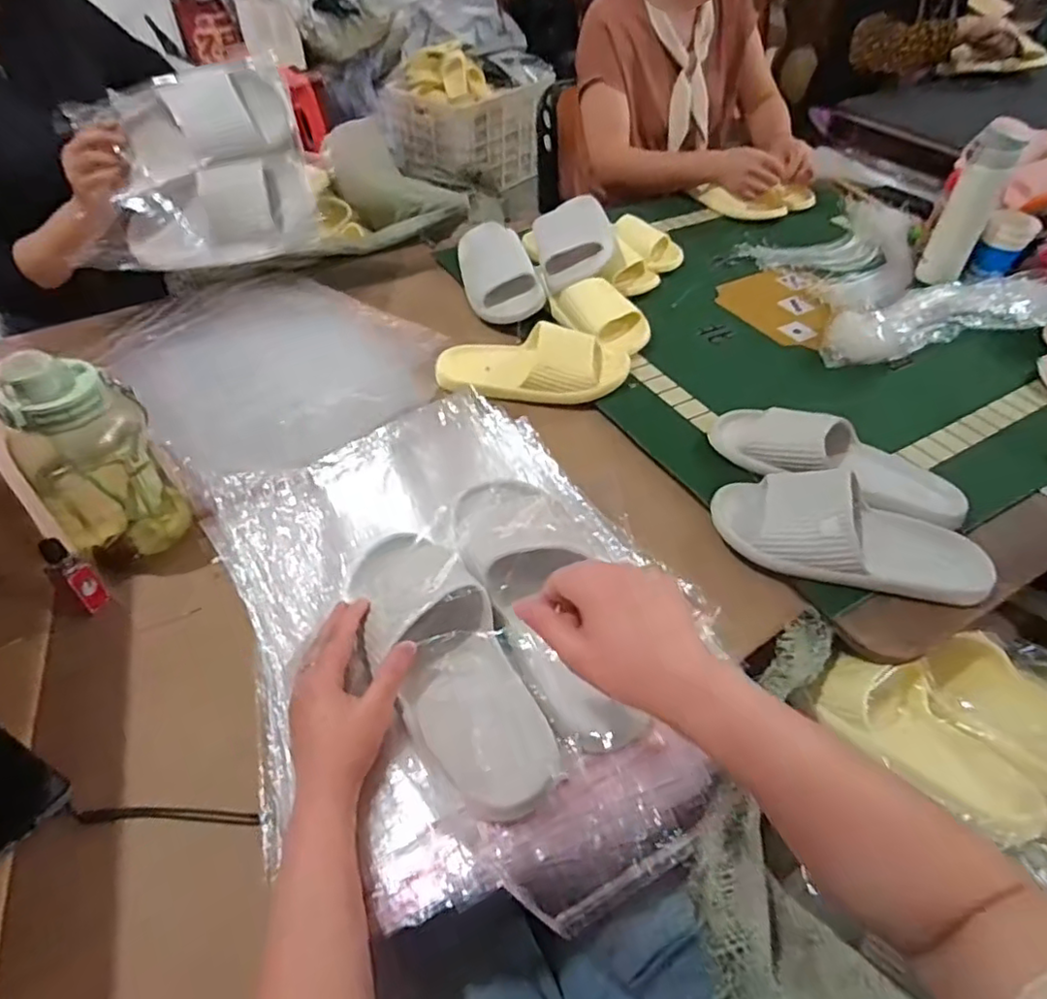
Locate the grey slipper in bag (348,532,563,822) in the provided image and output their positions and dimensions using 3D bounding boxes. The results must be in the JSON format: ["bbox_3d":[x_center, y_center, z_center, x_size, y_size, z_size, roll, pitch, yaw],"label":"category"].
[{"bbox_3d":[-0.068,0.116,0.526,0.097,0.051,0.278,-21,49,-19],"label":"grey slipper in bag"}]

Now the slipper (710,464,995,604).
[{"bbox_3d":[0.330,0.037,0.639,0.268,0.073,0.103,15,49,13],"label":"slipper"}]

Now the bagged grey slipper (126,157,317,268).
[{"bbox_3d":[-0.418,-0.376,0.854,0.251,0.110,0.078,-10,47,7],"label":"bagged grey slipper"}]

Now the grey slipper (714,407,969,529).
[{"bbox_3d":[0.349,-0.042,0.721,0.271,0.065,0.119,23,51,19],"label":"grey slipper"}]

